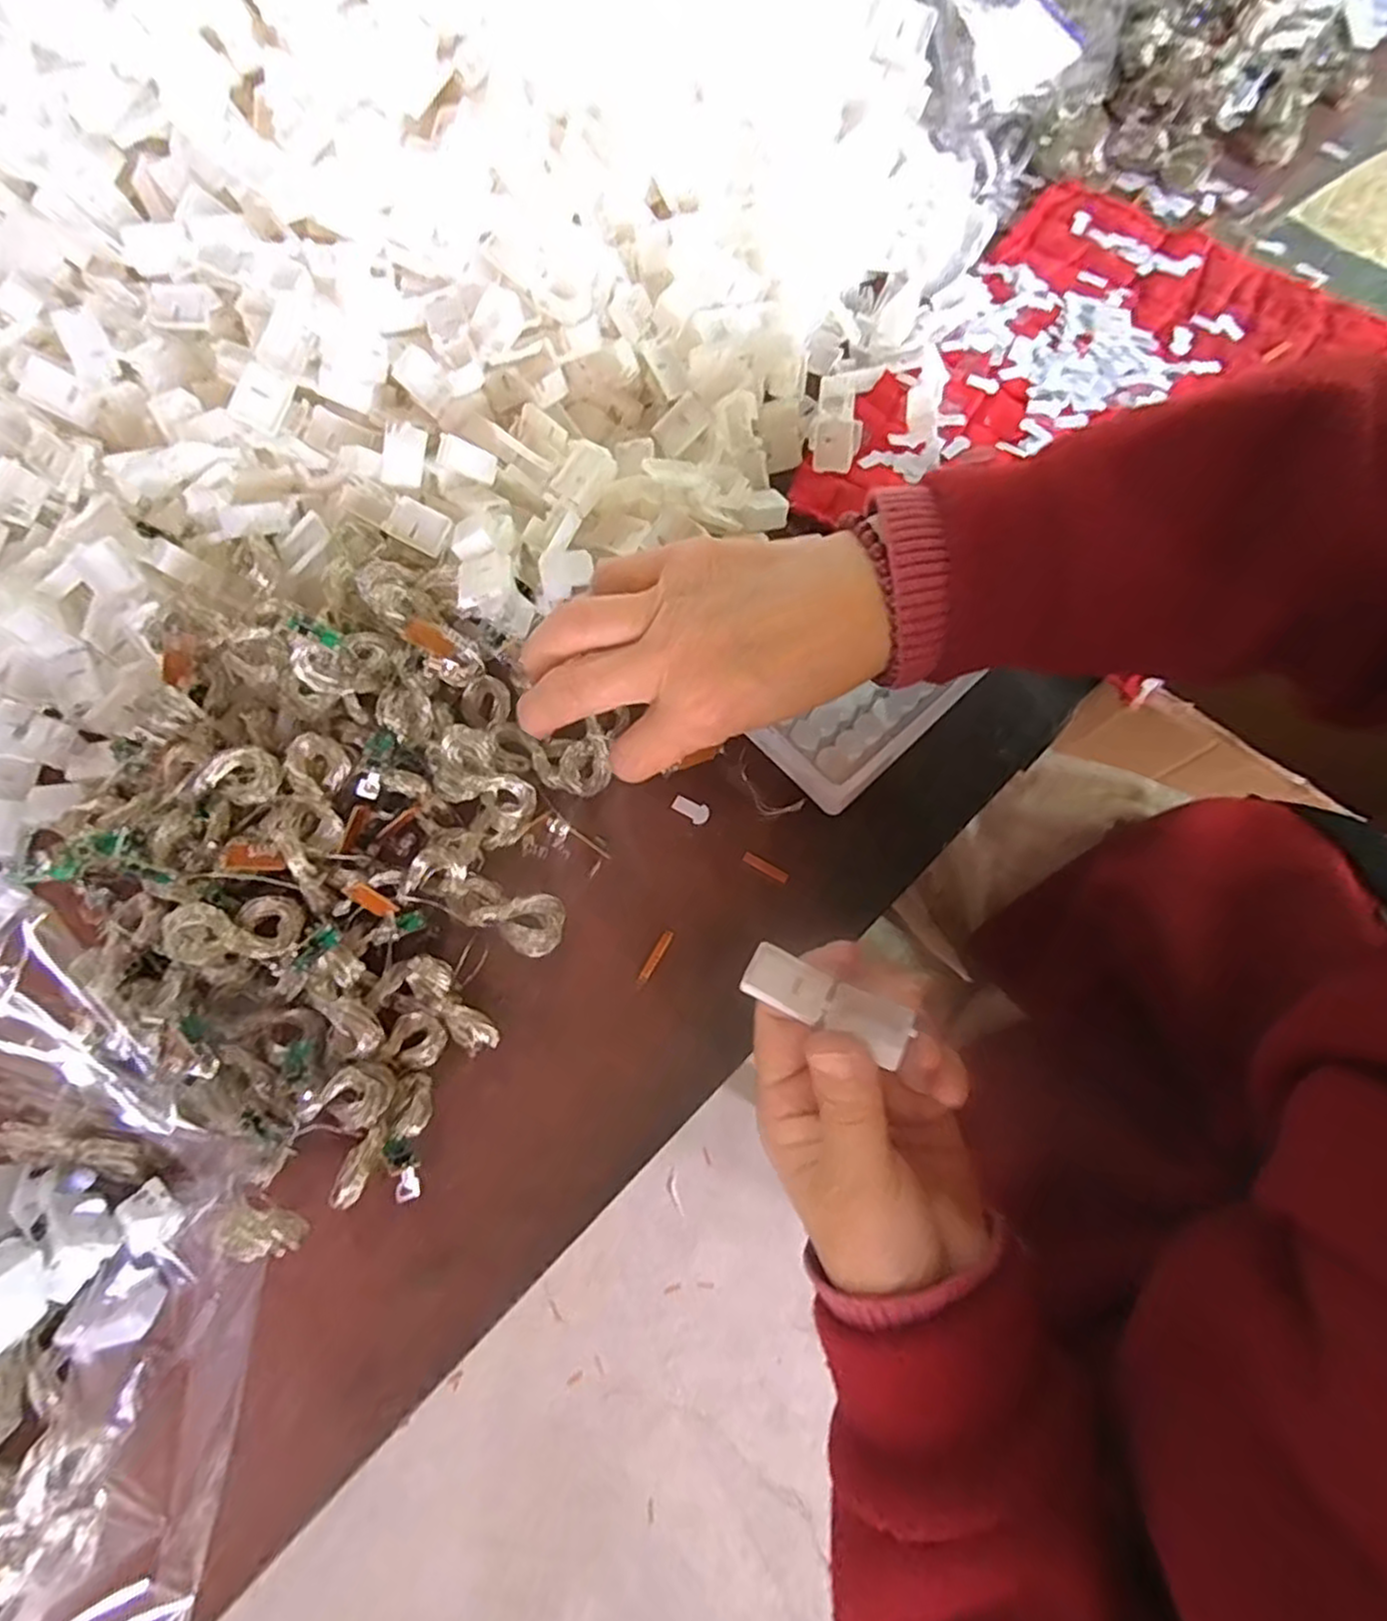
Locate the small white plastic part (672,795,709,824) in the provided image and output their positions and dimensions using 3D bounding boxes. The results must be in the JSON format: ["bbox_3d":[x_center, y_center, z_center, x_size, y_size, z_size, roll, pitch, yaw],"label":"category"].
[{"bbox_3d":[-0.001,-0.001,0.332,0.017,0.004,0.010,28,75,8],"label":"small white plastic part"}]

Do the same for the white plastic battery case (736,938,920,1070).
[{"bbox_3d":[0.044,0.063,0.237,0.056,0.012,0.018,26,74,3],"label":"white plastic battery case"}]

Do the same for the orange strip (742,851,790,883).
[{"bbox_3d":[0.033,0.026,0.325,0.022,0.004,0.005,29,75,10],"label":"orange strip"}]

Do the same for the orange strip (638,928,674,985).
[{"bbox_3d":[-0.017,0.064,0.313,0.005,0.004,0.027,29,75,9],"label":"orange strip"}]

